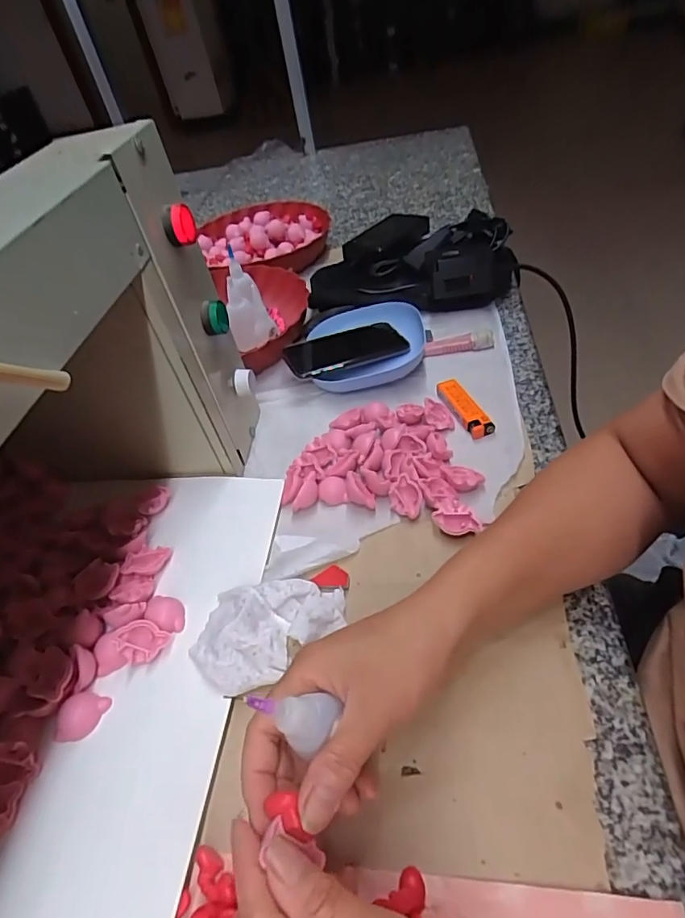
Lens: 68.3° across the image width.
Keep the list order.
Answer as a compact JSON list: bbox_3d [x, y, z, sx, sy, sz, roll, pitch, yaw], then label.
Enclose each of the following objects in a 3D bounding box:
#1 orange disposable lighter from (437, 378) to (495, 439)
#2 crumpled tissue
[{"bbox_3d":[0.121,-0.053,0.504,0.028,0.009,0.083,-15,47,-8],"label":"orange disposable lighter"},{"bbox_3d":[-0.051,0.119,0.358,0.107,0.018,0.070,-15,45,-2],"label":"crumpled tissue"}]

